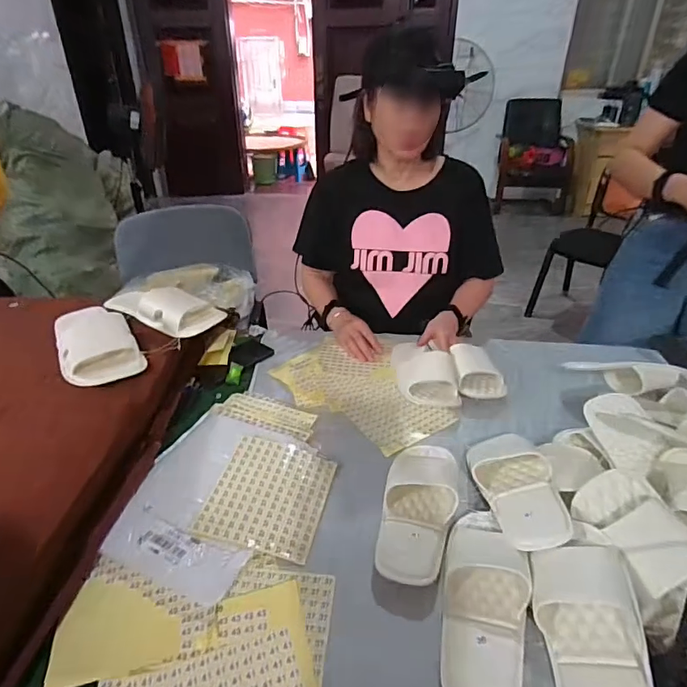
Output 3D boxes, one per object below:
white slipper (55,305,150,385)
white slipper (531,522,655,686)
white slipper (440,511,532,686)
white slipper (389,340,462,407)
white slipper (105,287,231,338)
[{"bbox_3d":[-0.430,-0.009,0.798,0.114,0.030,0.237,-19,36,-28],"label":"white slipper"},{"bbox_3d":[0.251,0.300,0.469,0.090,0.042,0.223,4,44,10],"label":"white slipper"},{"bbox_3d":[0.160,0.283,0.521,0.089,0.047,0.217,7,32,12],"label":"white slipper"},{"bbox_3d":[0.153,0.039,0.920,0.103,0.056,0.229,-2,31,-2],"label":"white slipper"},{"bbox_3d":[-0.355,-0.083,0.906,0.243,0.053,0.110,20,36,30],"label":"white slipper"}]

